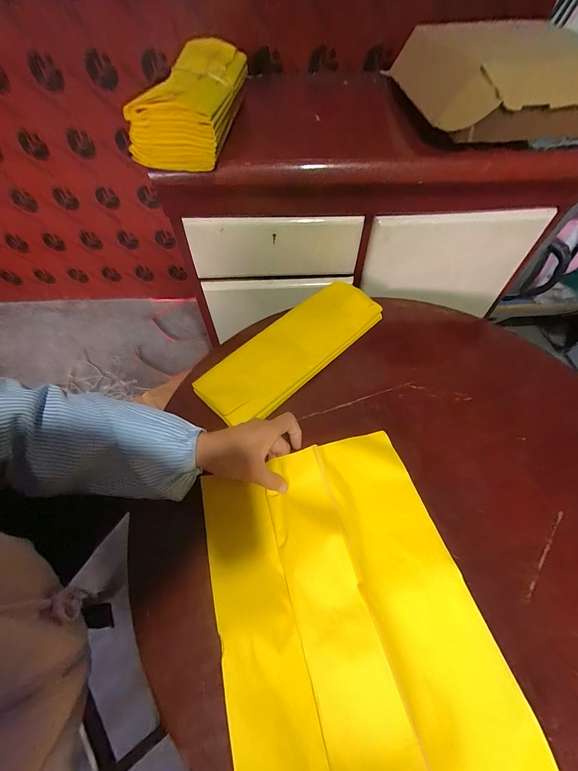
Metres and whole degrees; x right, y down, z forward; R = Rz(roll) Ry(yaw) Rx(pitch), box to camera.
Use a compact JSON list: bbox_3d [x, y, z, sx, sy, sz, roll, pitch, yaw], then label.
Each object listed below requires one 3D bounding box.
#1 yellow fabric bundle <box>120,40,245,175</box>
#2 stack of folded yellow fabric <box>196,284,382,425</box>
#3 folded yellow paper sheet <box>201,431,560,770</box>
[{"bbox_3d":[-0.152,-0.490,0.521,0.128,0.082,0.353,4,58,3],"label":"yellow fabric bundle"},{"bbox_3d":[0.010,-0.072,0.536,0.353,0.029,0.123,-40,66,-21],"label":"stack of folded yellow fabric"},{"bbox_3d":[0.057,0.232,0.324,0.256,0.026,0.337,-14,59,-8],"label":"folded yellow paper sheet"}]

